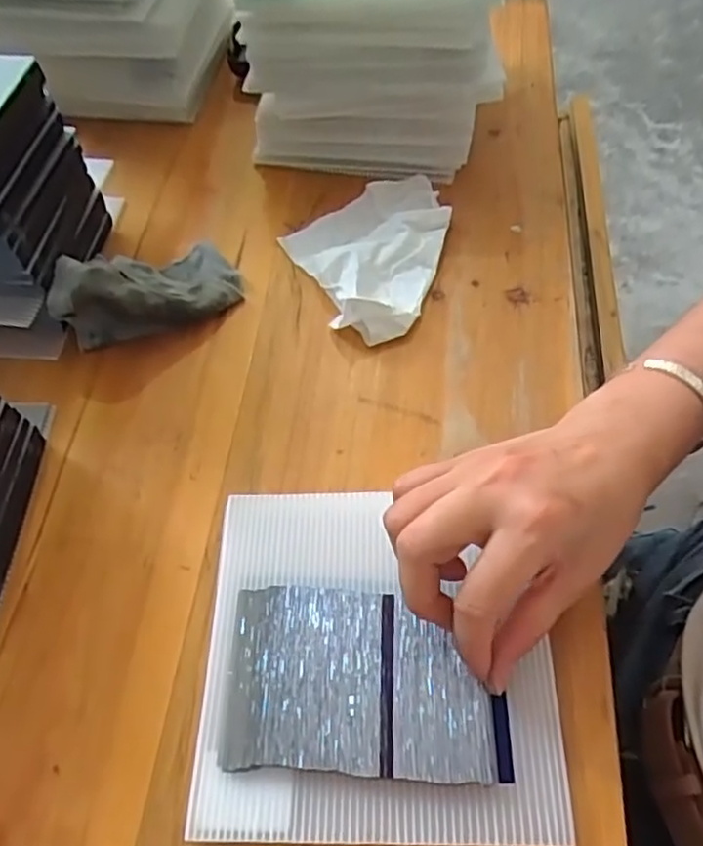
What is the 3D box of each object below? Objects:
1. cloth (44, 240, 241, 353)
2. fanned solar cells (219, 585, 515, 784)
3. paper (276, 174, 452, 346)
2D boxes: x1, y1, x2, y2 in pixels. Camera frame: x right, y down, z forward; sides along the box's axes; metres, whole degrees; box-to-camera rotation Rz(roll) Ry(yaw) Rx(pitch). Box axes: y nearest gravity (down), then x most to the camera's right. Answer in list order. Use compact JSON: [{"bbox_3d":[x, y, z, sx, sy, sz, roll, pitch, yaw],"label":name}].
[{"bbox_3d":[-0.135,-0.096,0.445,0.117,0.058,0.069,-19,57,-9],"label":"cloth"},{"bbox_3d":[0.005,0.116,0.312,0.125,0.007,0.079,1,57,5],"label":"fanned solar cells"},{"bbox_3d":[0.023,-0.116,0.467,0.110,0.022,0.125,-22,58,-11],"label":"paper"}]

